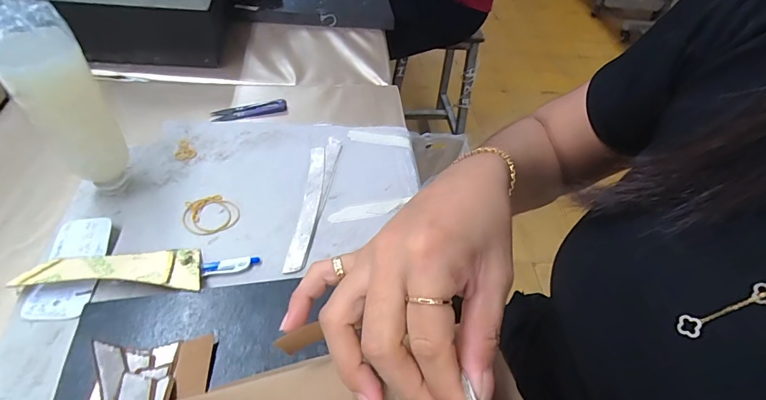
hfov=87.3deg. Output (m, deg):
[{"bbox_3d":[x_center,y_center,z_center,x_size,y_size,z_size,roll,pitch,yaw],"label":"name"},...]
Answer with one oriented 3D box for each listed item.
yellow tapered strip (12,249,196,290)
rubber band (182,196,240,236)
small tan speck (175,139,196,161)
[{"bbox_3d":[-0.250,0.062,0.382,0.155,0.007,0.053,2,29,-5],"label":"yellow tapered strip"},{"bbox_3d":[-0.190,0.014,0.443,0.057,0.009,0.050,-14,52,-18],"label":"rubber band"},{"bbox_3d":[-0.247,-0.063,0.501,0.024,0.004,0.036,-17,53,-20],"label":"small tan speck"}]

